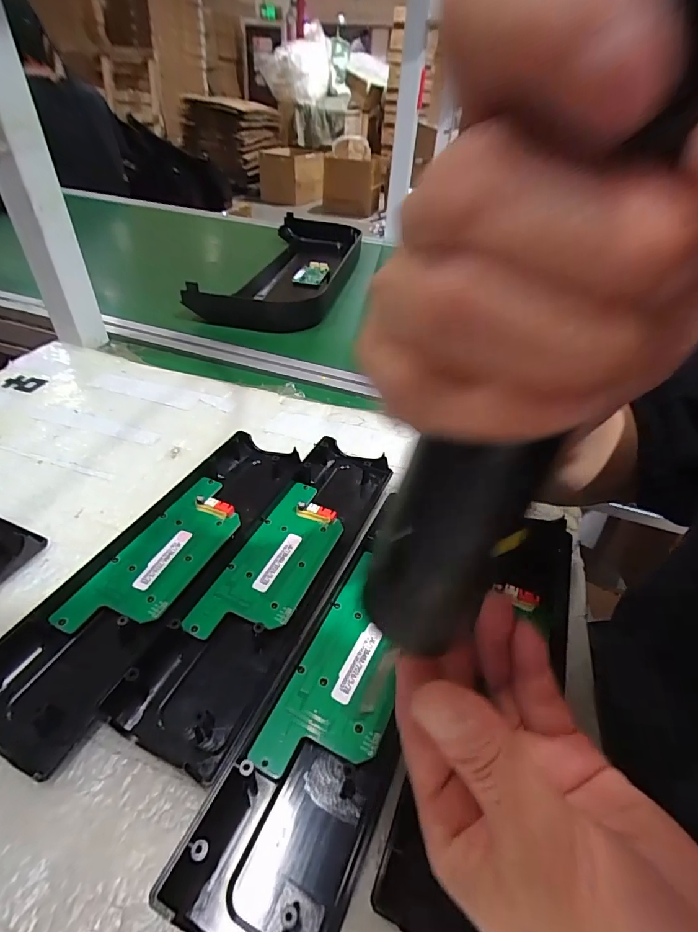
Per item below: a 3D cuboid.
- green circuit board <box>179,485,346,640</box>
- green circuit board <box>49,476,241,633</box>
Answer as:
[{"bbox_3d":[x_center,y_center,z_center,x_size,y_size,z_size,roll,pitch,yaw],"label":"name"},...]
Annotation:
[{"bbox_3d":[-0.047,0.059,0.289,0.057,0.008,0.133,20,42,16],"label":"green circuit board"},{"bbox_3d":[-0.121,0.058,0.288,0.055,0.016,0.132,19,42,15],"label":"green circuit board"}]

